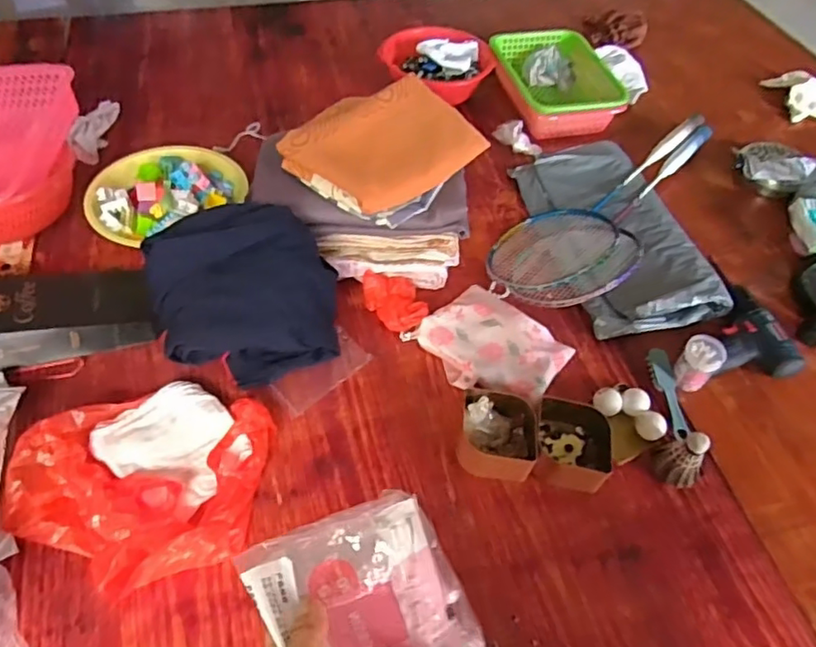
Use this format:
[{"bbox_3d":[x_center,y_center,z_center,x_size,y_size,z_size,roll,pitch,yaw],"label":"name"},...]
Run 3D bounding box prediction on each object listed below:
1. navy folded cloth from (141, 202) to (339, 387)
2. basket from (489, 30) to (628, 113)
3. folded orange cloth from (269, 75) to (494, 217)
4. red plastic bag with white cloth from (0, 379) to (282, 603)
[{"bbox_3d":[-0.217,-0.031,0.844,0.241,0.178,0.198,-15,55,-15],"label":"navy folded cloth"},{"bbox_3d":[0.315,-0.522,1.310,0.212,0.096,0.320,-9,54,-11],"label":"basket"},{"bbox_3d":[-0.044,-0.277,0.929,0.249,0.031,0.212,-37,72,-12],"label":"folded orange cloth"},{"bbox_3d":[-0.303,0.178,0.739,0.268,0.074,0.268,27,56,16],"label":"red plastic bag with white cloth"}]

